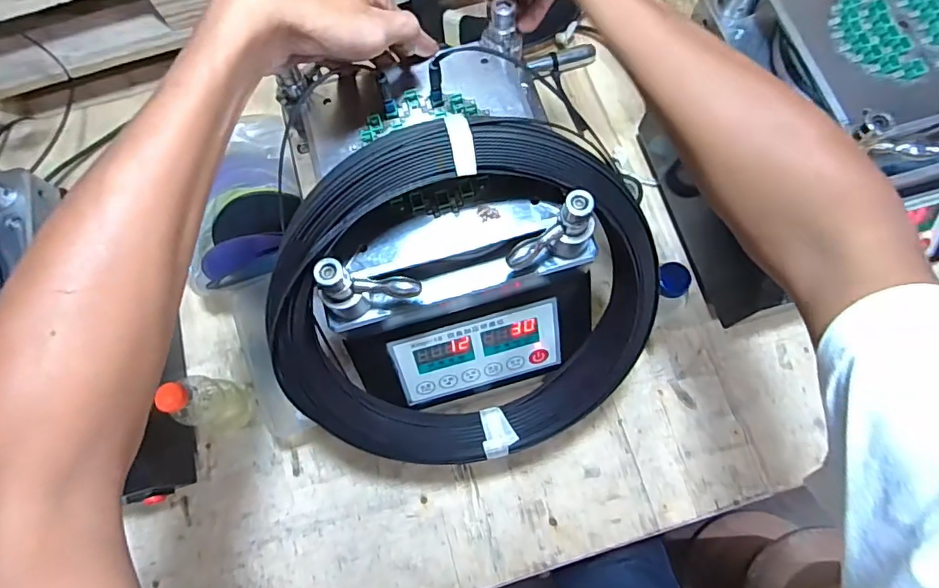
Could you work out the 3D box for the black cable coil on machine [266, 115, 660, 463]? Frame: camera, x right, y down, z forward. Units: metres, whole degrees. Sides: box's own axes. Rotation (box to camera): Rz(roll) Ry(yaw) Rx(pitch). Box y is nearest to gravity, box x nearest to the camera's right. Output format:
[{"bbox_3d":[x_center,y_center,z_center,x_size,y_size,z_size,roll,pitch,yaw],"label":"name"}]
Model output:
[{"bbox_3d":[0.002,0.019,0.408,0.296,0.305,0.057,-14,34,-2],"label":"black cable coil on machine"}]

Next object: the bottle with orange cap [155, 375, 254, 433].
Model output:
[{"bbox_3d":[-0.282,0.116,0.547,0.059,0.131,0.055,4,75,3],"label":"bottle with orange cap"}]

